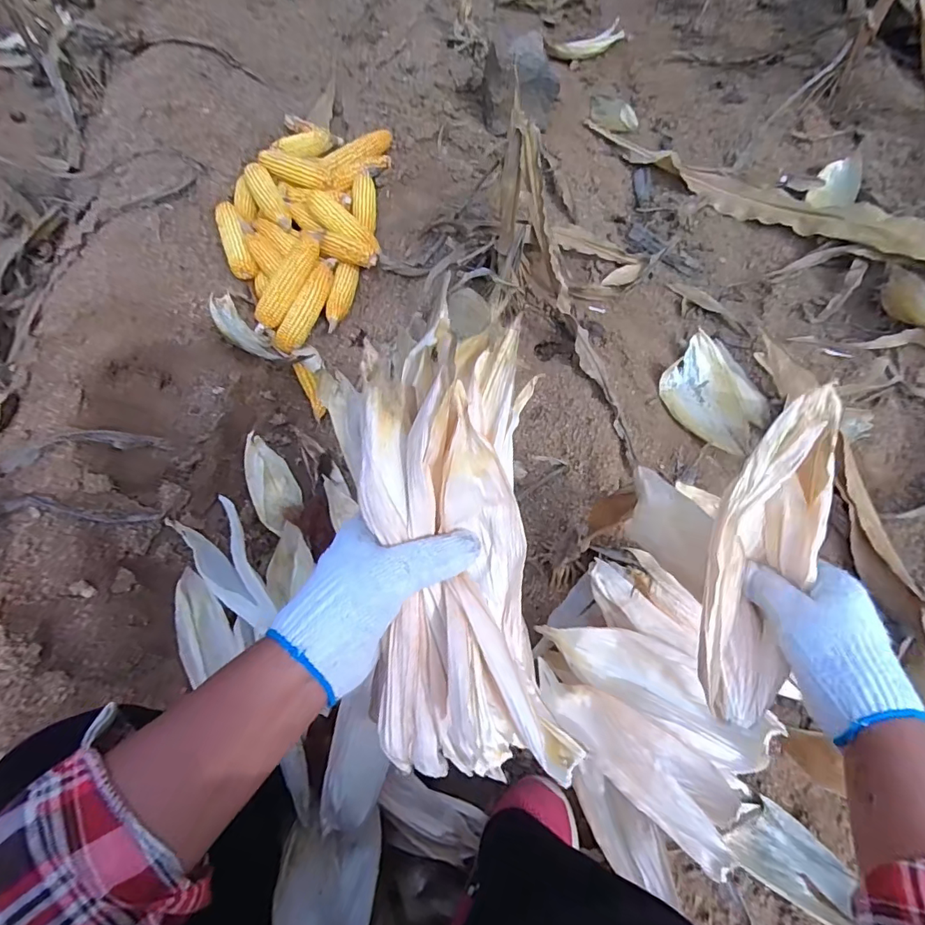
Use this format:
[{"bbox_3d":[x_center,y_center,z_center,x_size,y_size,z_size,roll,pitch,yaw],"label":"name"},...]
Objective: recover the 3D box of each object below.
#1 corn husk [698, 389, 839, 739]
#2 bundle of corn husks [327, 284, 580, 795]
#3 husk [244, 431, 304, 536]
[{"bbox_3d":[0.209,0.065,0.347,0.073,0.052,0.227,10,100,6],"label":"corn husk"},{"bbox_3d":[-0.010,0.049,0.277,0.104,0.058,0.254,-7,95,-2],"label":"bundle of corn husks"},{"bbox_3d":[-0.302,0.032,0.770,0.071,0.025,0.156,-16,80,-36],"label":"husk"}]

